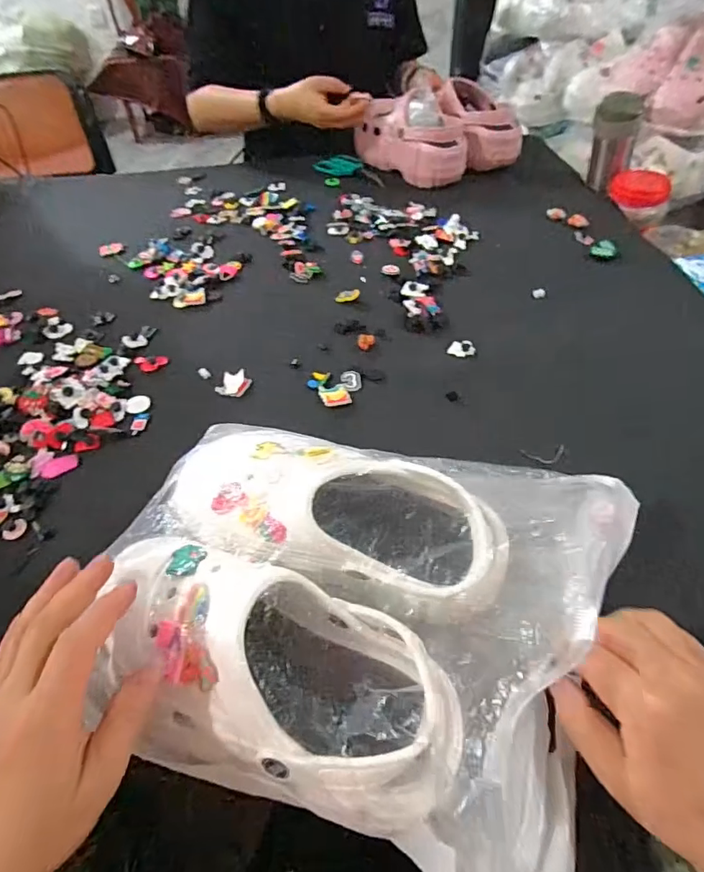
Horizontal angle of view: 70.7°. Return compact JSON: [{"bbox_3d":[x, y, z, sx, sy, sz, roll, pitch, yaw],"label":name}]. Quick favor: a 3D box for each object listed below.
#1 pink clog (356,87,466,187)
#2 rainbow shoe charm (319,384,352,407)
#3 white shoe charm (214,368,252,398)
[{"bbox_3d":[0.100,-0.527,0.865,0.107,0.098,0.212,-27,54,-19],"label":"pink clog"},{"bbox_3d":[-0.019,-0.044,0.529,0.030,0.007,0.032,-13,51,-8],"label":"rainbow shoe charm"},{"bbox_3d":[-0.129,-0.059,0.546,0.032,0.007,0.034,14,52,14],"label":"white shoe charm"}]

